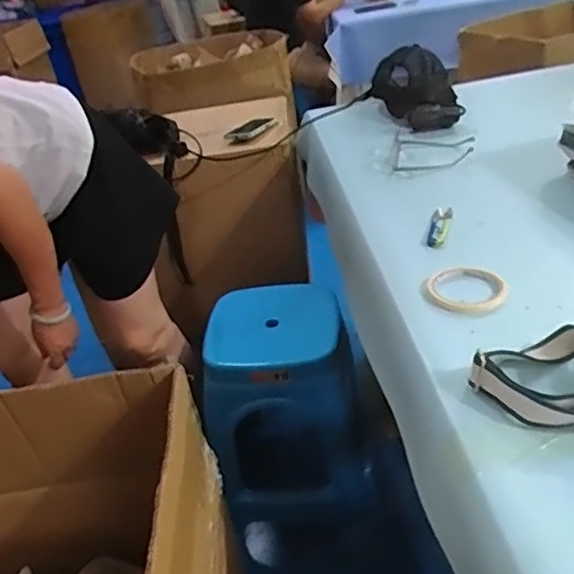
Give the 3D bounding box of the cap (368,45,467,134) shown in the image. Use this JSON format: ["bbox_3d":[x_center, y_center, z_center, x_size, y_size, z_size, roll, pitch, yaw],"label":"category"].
[{"bbox_3d":[0.273,-0.421,1.250,0.173,0.116,0.253,-6,33,6],"label":"cap"}]

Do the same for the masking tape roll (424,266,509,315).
[{"bbox_3d":[0.221,0.002,0.725,0.093,0.012,0.091,-7,33,4],"label":"masking tape roll"}]

